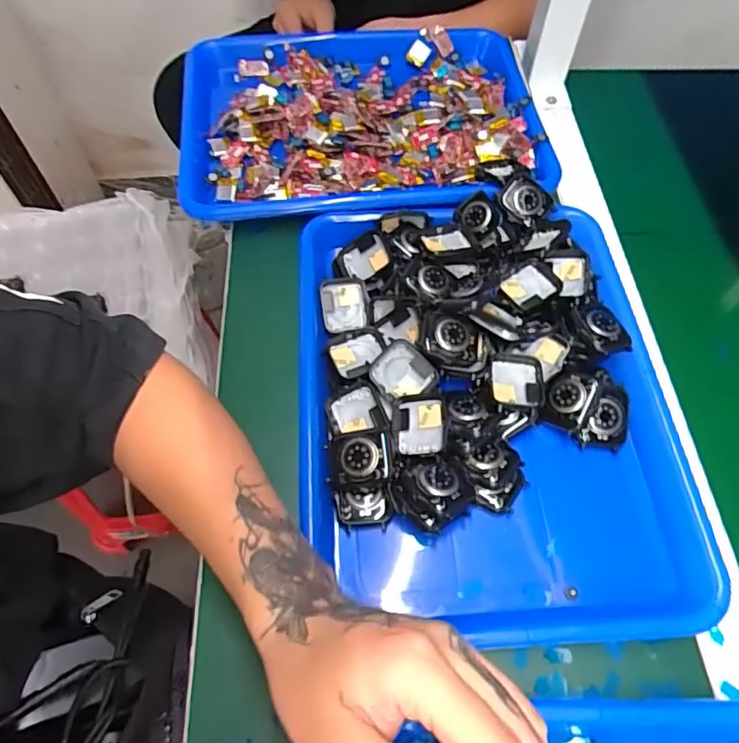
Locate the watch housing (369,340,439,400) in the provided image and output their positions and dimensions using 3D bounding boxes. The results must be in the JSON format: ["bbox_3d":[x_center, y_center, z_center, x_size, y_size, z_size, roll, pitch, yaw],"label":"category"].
[{"bbox_3d":[0.023,0.002,0.387,0.037,0.012,0.040,-42,102,8],"label":"watch housing"}]

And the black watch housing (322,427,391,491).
[{"bbox_3d":[-0.007,0.056,0.363,0.040,0.015,0.035,-3,59,-1],"label":"black watch housing"}]

